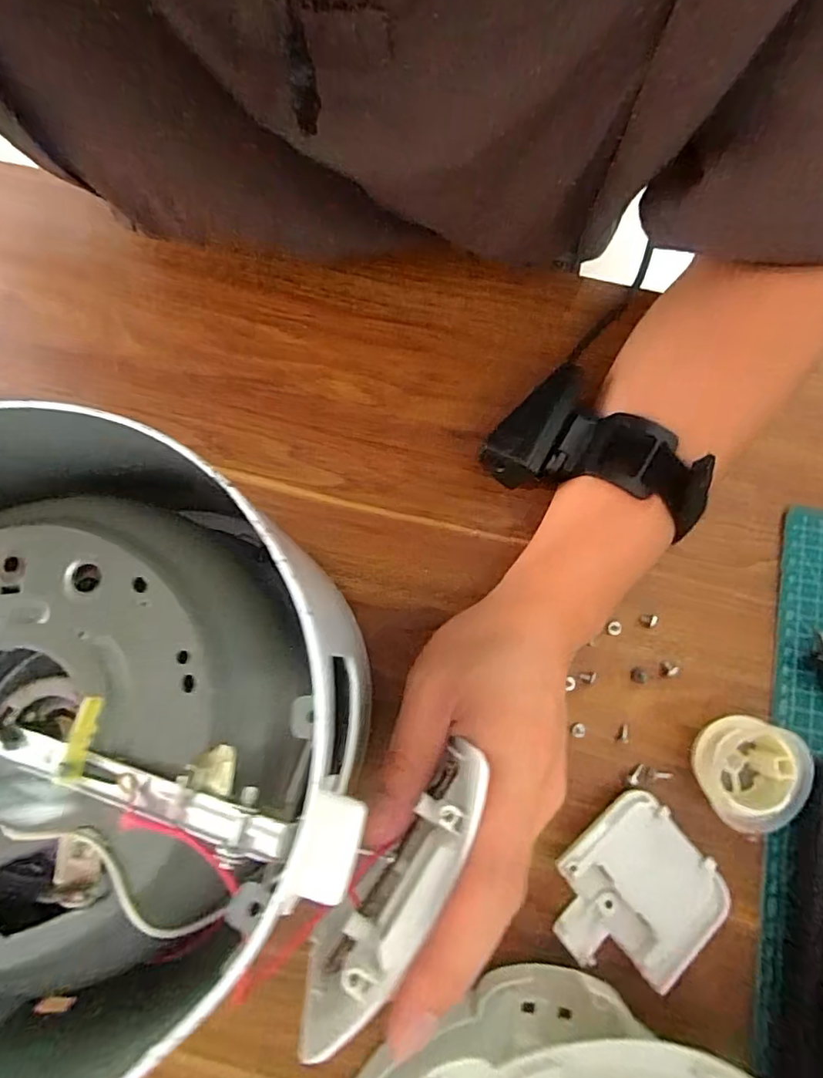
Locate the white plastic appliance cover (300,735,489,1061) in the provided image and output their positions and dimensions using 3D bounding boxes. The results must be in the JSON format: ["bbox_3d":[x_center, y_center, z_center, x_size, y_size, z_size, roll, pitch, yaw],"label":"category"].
[{"bbox_3d":[-0.005,0.117,0.183,0.023,0.046,0.096,32,82,7],"label":"white plastic appliance cover"}]

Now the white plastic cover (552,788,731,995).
[{"bbox_3d":[0.110,0.176,0.267,0.079,0.014,0.069,-40,81,-6],"label":"white plastic cover"}]

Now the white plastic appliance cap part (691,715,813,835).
[{"bbox_3d":[0.170,0.118,0.270,0.048,0.022,0.051,0,79,1],"label":"white plastic appliance cap part"}]

